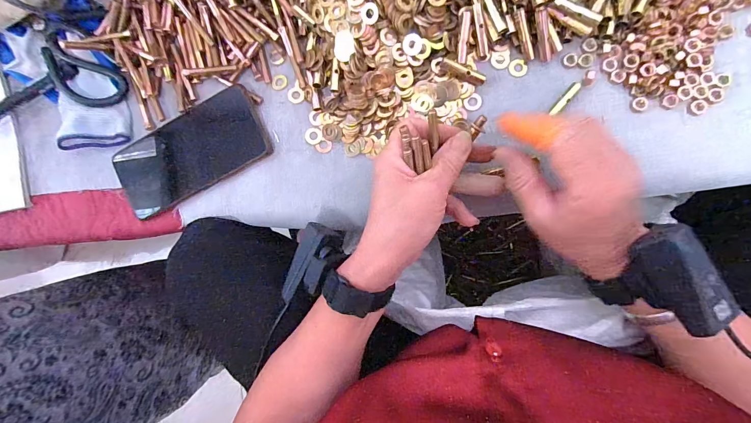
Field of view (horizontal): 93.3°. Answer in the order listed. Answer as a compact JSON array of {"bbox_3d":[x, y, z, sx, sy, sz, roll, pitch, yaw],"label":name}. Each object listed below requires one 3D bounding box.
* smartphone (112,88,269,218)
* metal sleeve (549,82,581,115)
[{"bbox_3d":[-0.194,-0.062,0.371,0.167,0.016,0.081,-26,88,9],"label":"smartphone"},{"bbox_3d":[0.171,-0.101,0.319,0.008,0.007,0.037,41,98,5],"label":"metal sleeve"}]

